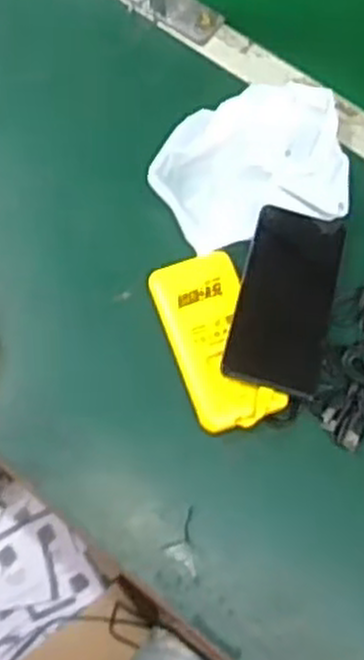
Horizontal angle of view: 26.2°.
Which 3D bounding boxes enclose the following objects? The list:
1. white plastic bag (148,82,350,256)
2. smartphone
[{"bbox_3d":[0.059,-0.138,0.657,0.164,0.033,0.124,-13,69,-4],"label":"white plastic bag"},{"bbox_3d":[0.082,-0.024,0.614,0.073,0.011,0.152,13,69,6],"label":"smartphone"}]

